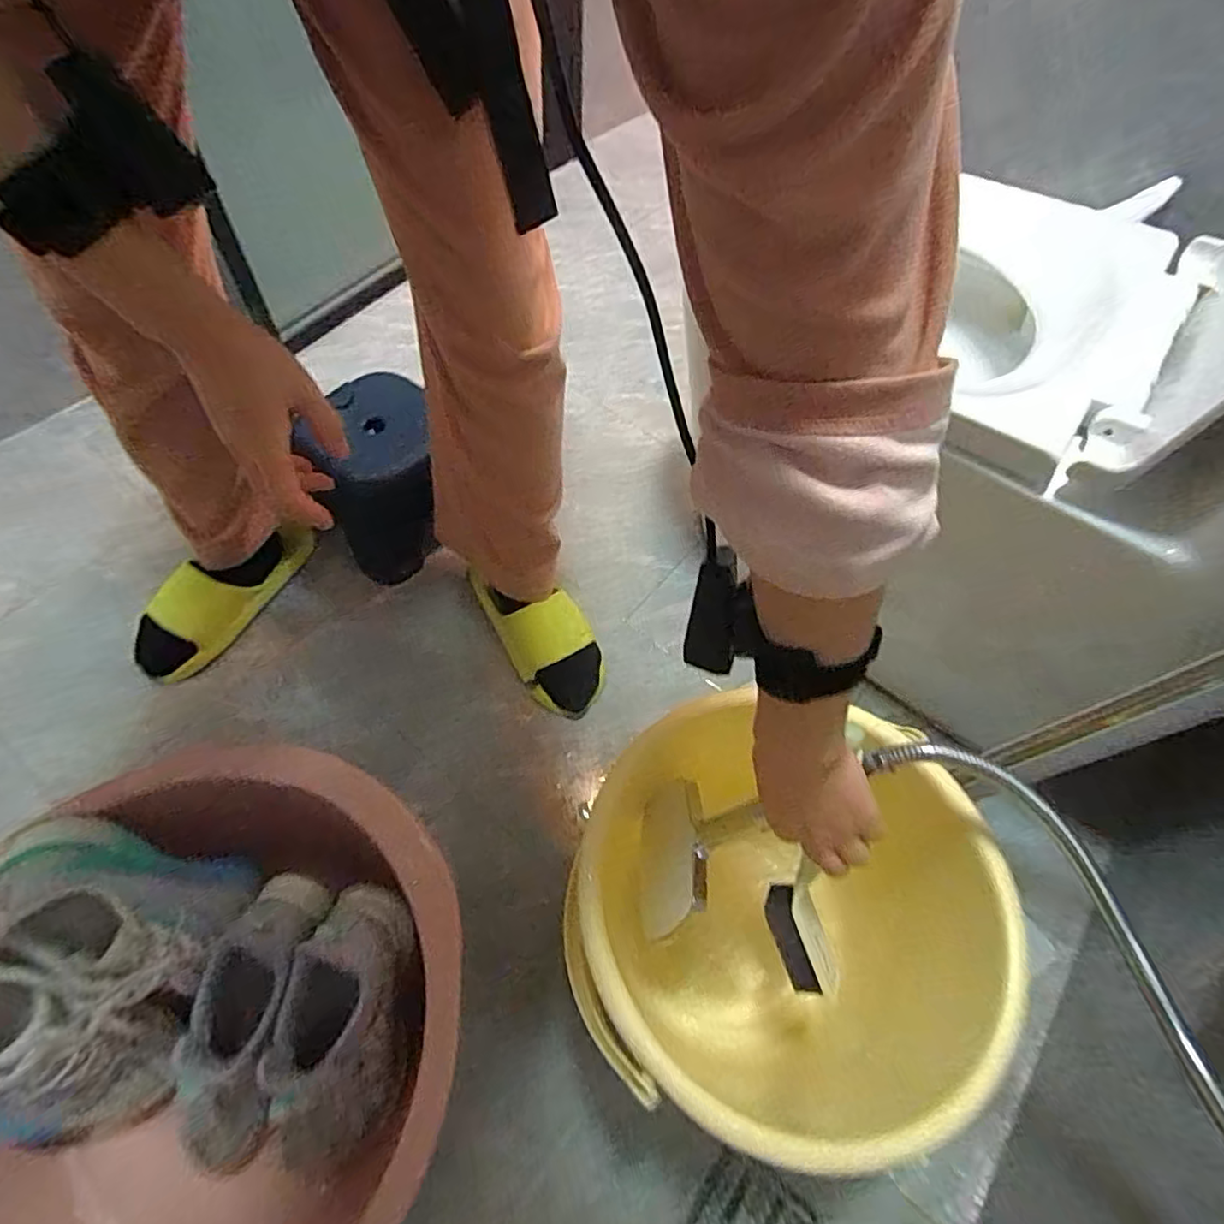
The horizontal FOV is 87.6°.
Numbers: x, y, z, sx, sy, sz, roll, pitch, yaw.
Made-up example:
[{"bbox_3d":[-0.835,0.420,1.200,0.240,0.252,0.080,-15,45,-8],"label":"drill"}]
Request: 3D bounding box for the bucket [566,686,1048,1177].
[{"bbox_3d":[0.122,0.268,0.578,0.310,0.300,0.292,2,58,-3],"label":"bucket"}]

